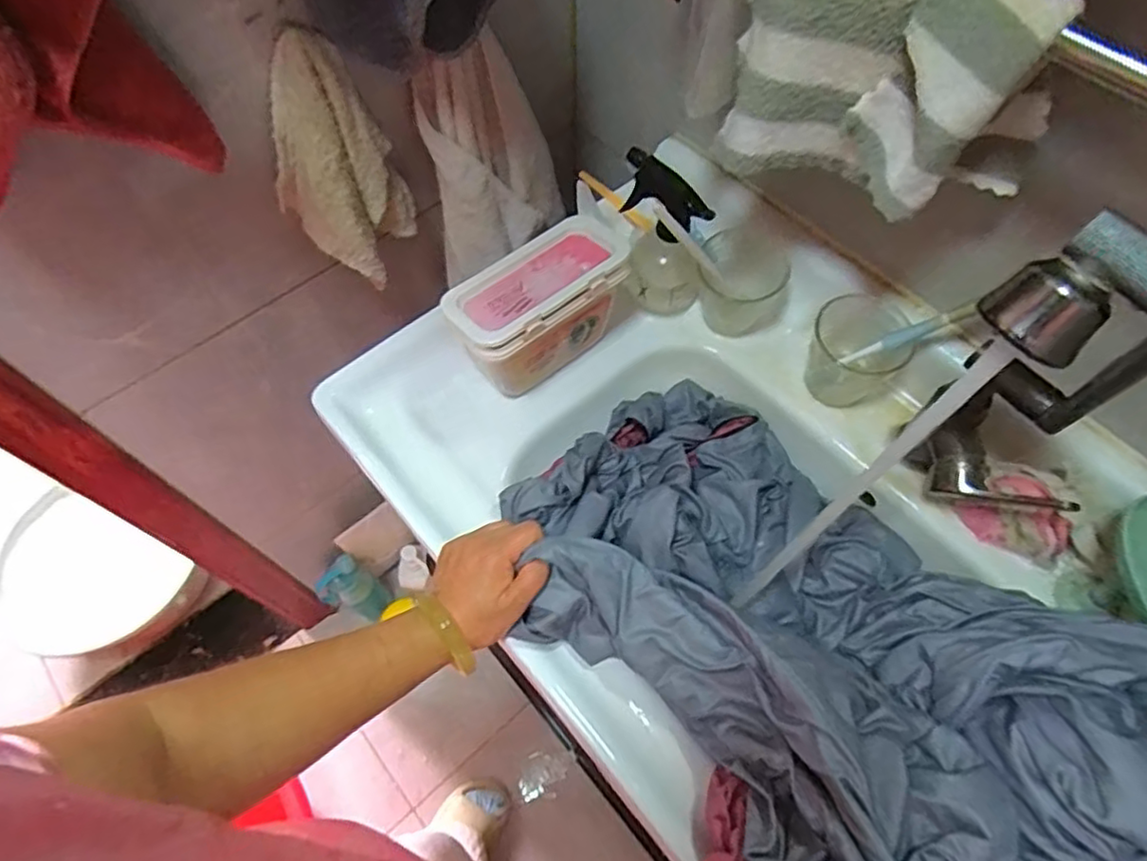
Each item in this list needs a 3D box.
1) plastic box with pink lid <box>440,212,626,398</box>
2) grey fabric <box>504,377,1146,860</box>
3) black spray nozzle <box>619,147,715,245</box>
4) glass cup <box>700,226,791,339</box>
[{"bbox_3d":[-0.031,-0.109,0.611,0.164,0.109,0.082,-36,67,-17],"label":"plastic box with pink lid"},{"bbox_3d":[0.199,0.204,0.434,0.330,0.195,0.613,-36,67,-17],"label":"grey fabric"},{"bbox_3d":[0.085,-0.207,0.601,0.086,0.068,0.022,26,65,14],"label":"black spray nozzle"},{"bbox_3d":[0.169,-0.142,0.655,0.082,0.078,0.089,0,62,1],"label":"glass cup"}]

